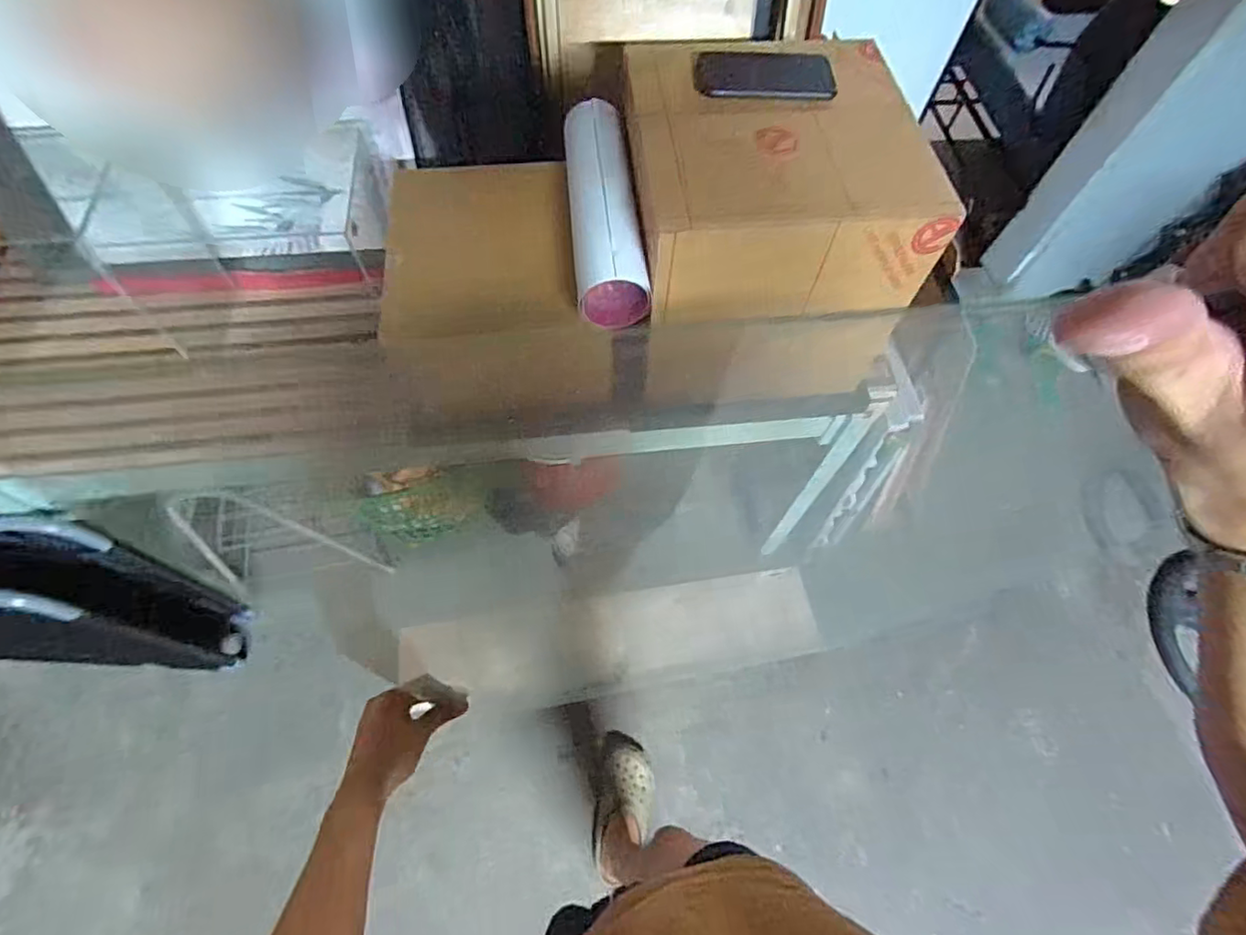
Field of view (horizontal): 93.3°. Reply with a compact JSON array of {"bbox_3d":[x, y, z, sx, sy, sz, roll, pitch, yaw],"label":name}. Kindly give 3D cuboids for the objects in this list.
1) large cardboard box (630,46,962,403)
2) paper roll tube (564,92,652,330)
[{"bbox_3d":[0.161,-0.302,0.738,0.299,0.274,0.310,-6,64,-6],"label":"large cardboard box"},{"bbox_3d":[-0.024,-0.300,0.686,0.072,0.076,0.286,-5,64,-6],"label":"paper roll tube"}]

